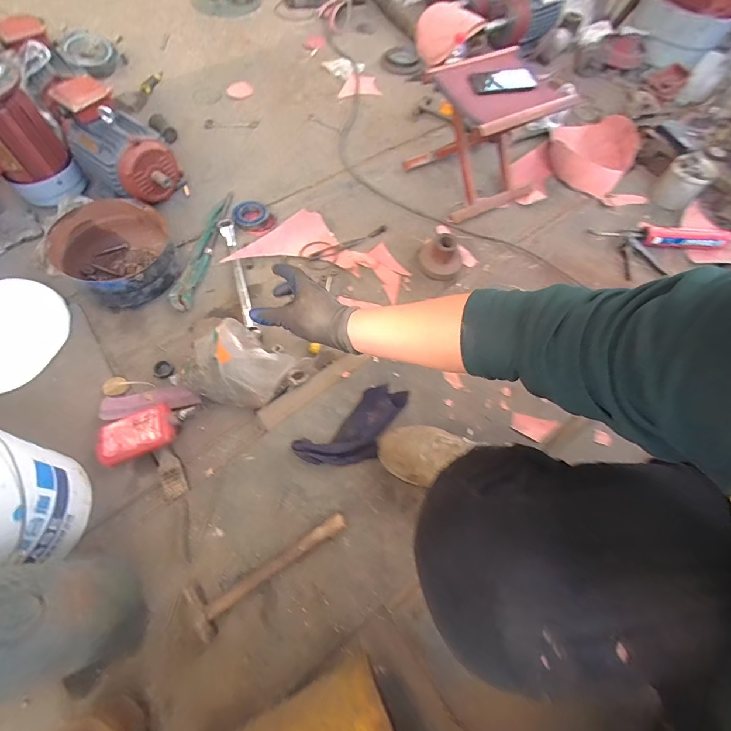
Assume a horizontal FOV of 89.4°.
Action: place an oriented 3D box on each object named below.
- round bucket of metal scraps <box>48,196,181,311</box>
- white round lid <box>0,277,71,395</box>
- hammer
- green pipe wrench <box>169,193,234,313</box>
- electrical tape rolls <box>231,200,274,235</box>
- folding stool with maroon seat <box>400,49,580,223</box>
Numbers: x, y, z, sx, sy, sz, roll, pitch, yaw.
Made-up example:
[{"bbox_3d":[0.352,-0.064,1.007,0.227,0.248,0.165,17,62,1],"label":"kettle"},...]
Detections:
[{"bbox_3d":[-0.586,-0.271,0.894,0.246,0.109,0.238,1,64,-3],"label":"round bucket of metal scraps"},{"bbox_3d":[-0.827,-0.068,0.840,0.258,0.018,0.280,1,64,-3],"label":"white round lid"},{"bbox_3d":[-0.166,0.369,0.672,0.296,0.022,0.085,-25,68,-14],"label":"hammer"},{"bbox_3d":[-0.428,-0.322,0.988,0.061,0.033,0.416,9,64,1],"label":"green pipe wrench"},{"bbox_3d":[-0.311,-0.412,1.040,0.119,0.036,0.097,39,69,15],"label":"electrical tape rolls"},{"bbox_3d":[0.346,-0.654,1.053,0.325,0.273,0.267,-28,69,-15],"label":"folding stool with maroon seat"}]

